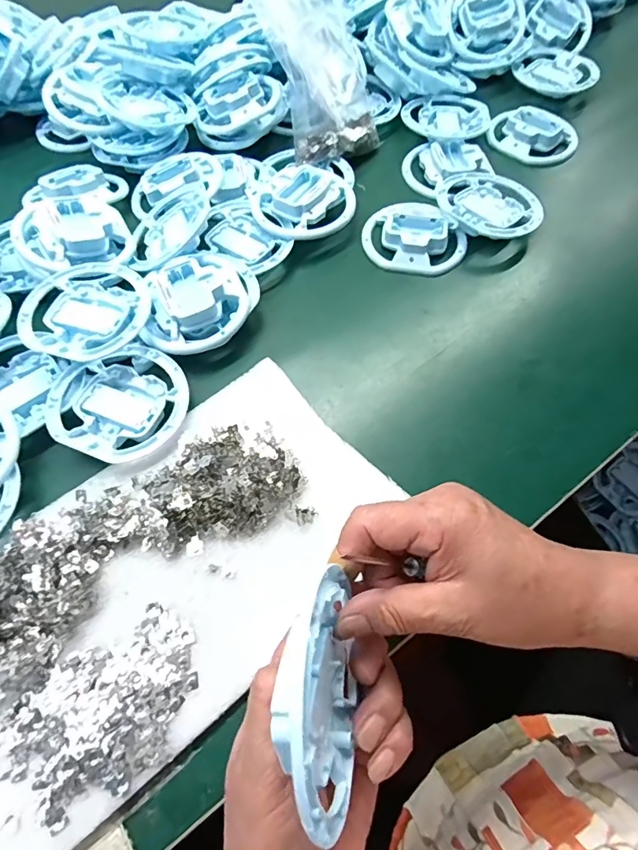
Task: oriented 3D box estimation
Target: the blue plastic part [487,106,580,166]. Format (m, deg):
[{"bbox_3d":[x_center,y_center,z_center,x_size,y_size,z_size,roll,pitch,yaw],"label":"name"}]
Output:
[{"bbox_3d":[0.251,-0.336,0.546,0.077,0.019,0.091,-39,69,-18],"label":"blue plastic part"}]

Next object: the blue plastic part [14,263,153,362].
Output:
[{"bbox_3d":[-0.193,-0.094,0.396,0.102,0.019,0.095,0,63,1],"label":"blue plastic part"}]

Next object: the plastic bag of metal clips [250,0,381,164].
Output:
[{"bbox_3d":[-0.008,-0.387,0.505,0.120,0.156,0.161,-12,63,-5],"label":"plastic bag of metal clips"}]

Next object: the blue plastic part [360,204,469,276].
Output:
[{"bbox_3d":[0.093,-0.184,0.464,0.102,0.020,0.074,11,63,6],"label":"blue plastic part"}]

